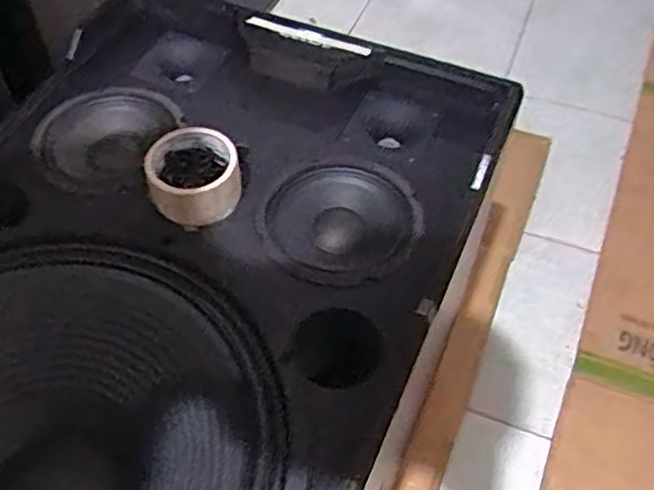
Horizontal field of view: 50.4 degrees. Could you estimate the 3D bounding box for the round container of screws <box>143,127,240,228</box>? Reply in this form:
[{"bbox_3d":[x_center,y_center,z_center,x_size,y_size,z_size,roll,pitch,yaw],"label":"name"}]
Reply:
[{"bbox_3d":[-0.133,-0.067,0.694,0.086,0.053,0.087,0,53,0],"label":"round container of screws"}]

